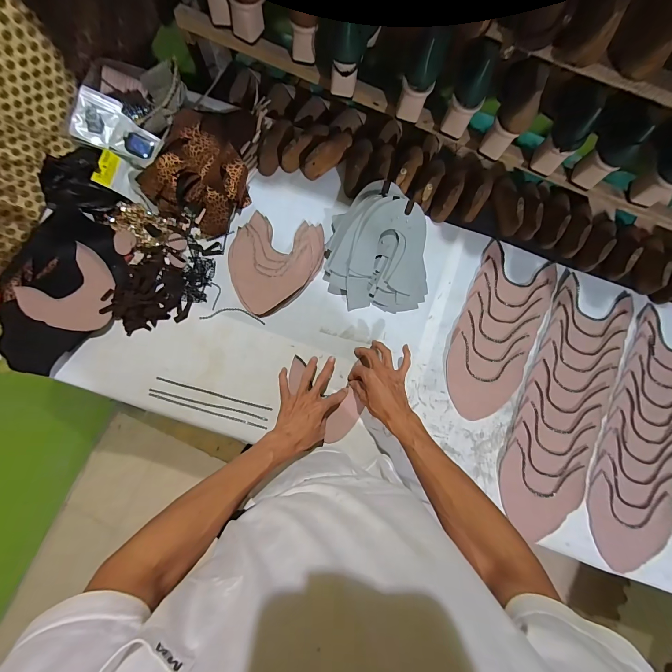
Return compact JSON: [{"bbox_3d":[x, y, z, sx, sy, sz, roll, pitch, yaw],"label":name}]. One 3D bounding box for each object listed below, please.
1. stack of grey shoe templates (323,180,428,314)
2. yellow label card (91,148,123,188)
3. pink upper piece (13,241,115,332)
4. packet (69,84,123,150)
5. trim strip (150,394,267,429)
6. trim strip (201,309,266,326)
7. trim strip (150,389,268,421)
[{"bbox_3d":[0.075,-0.175,0.640,0.195,0.090,0.245,-10,83,-3],"label":"stack of grey shoe templates"},{"bbox_3d":[-0.439,-0.320,0.607,0.031,0.004,0.082,21,59,-38],"label":"yellow label card"},{"bbox_3d":[-0.507,-0.076,0.618,0.154,0.029,0.152,-41,85,-6],"label":"pink upper piece"},{"bbox_3d":[-0.480,-0.435,0.634,0.073,0.016,0.102,20,90,-19],"label":"packet"},{"bbox_3d":[-0.249,0.149,0.618,0.232,0.009,0.007,17,82,1],"label":"trim strip"},{"bbox_3d":[-0.211,-0.043,0.652,0.130,0.005,0.030,5,82,-1],"label":"trim strip"},{"bbox_3d":[-0.248,0.135,0.621,0.231,0.010,0.008,14,82,0],"label":"trim strip"}]

